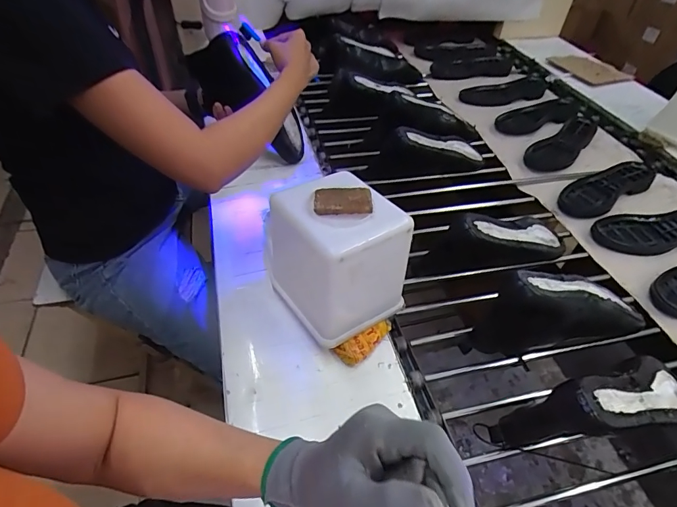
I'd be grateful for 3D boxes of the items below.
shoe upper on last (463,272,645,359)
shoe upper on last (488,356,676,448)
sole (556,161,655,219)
[{"bbox_3d":[0.321,0.080,0.607,0.270,0.119,0.079,-7,47,-8],"label":"shoe upper on last"},{"bbox_3d":[0.339,0.190,0.512,0.265,0.118,0.079,-8,47,-15],"label":"shoe upper on last"},{"bbox_3d":[0.582,-0.149,0.882,0.272,0.027,0.092,-24,51,-22],"label":"sole"}]

